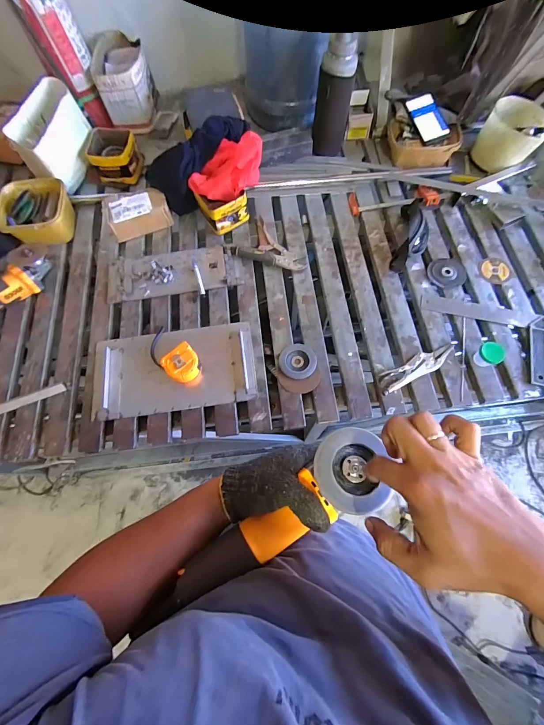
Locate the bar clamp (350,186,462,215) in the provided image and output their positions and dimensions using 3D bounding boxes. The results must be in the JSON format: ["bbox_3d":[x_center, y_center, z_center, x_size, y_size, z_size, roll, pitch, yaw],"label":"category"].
[{"bbox_3d":[0.381,-0.477,0.909,0.307,0.034,0.095,-4,70,0],"label":"bar clamp"}]

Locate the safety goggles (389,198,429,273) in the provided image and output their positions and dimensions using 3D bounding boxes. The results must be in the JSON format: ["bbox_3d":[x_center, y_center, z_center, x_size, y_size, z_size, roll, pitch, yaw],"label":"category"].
[{"bbox_3d":[0.378,-0.336,0.841,0.084,0.084,0.213,16,84,7],"label":"safety goggles"}]

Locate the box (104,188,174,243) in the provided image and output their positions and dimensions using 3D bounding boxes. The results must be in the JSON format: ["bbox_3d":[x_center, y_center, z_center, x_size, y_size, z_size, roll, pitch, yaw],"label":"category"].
[{"bbox_3d":[-0.376,-0.422,0.889,0.167,0.076,0.103,-20,71,-6],"label":"box"}]

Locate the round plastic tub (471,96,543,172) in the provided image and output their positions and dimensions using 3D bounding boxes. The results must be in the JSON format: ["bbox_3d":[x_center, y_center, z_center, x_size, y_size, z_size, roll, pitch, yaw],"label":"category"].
[{"bbox_3d":[0.678,-0.640,0.899,0.156,0.145,0.147,0,70,1],"label":"round plastic tub"}]

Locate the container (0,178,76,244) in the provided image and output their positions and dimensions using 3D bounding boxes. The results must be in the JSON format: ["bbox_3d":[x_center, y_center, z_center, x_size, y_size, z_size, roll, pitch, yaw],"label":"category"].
[{"bbox_3d":[-0.643,-0.409,0.878,0.170,0.099,0.178,-16,71,-4],"label":"container"}]

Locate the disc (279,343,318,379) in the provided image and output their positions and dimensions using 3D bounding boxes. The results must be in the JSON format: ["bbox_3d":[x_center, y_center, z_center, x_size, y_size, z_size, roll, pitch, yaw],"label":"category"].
[{"bbox_3d":[0.063,-0.003,0.753,0.086,0.011,0.085,0,70,1],"label":"disc"}]

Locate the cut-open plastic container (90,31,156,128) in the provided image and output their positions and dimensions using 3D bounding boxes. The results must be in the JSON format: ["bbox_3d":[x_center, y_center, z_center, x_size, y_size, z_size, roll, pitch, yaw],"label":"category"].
[{"bbox_3d":[-0.453,-0.863,0.985,0.153,0.161,0.206,-11,71,-3],"label":"cut-open plastic container"}]

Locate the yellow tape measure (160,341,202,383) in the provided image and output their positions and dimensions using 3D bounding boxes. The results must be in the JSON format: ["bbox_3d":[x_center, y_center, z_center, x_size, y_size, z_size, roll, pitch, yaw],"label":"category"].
[{"bbox_3d":[-0.208,0.005,0.741,0.080,0.044,0.082,-42,75,-12],"label":"yellow tape measure"}]

